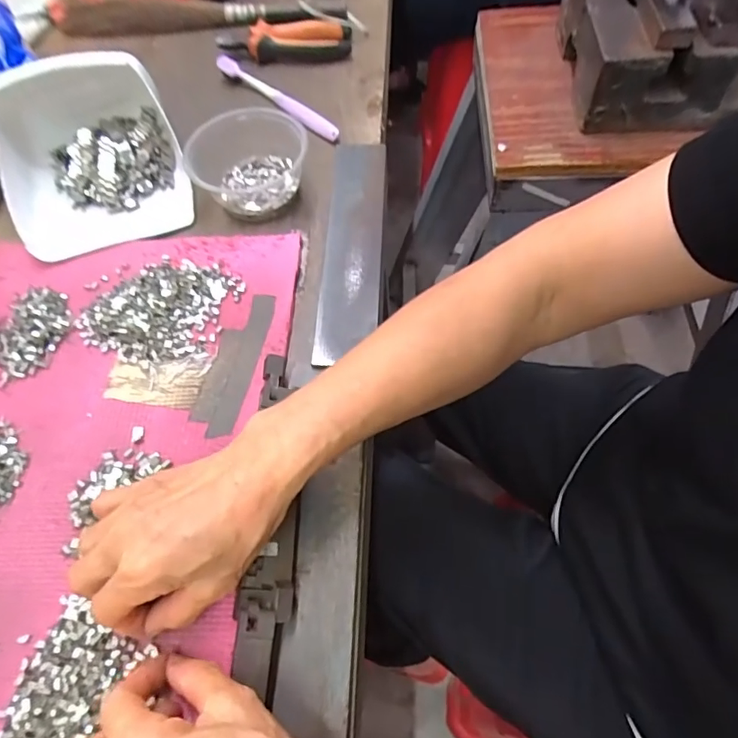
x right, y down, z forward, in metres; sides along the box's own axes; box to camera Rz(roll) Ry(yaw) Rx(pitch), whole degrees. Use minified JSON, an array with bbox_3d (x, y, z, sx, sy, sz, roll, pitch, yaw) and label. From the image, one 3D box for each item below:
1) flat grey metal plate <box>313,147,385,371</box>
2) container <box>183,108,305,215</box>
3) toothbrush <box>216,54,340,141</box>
[{"bbox_3d":[-0.013,-0.114,0.449,0.050,0.008,0.245,1,62,6],"label":"flat grey metal plate"},{"bbox_3d":[-0.107,-0.190,0.467,0.090,0.054,0.090,-1,62,2],"label":"container"},{"bbox_3d":[-0.099,-0.291,0.543,0.184,0.018,0.016,40,70,21],"label":"toothbrush"}]

